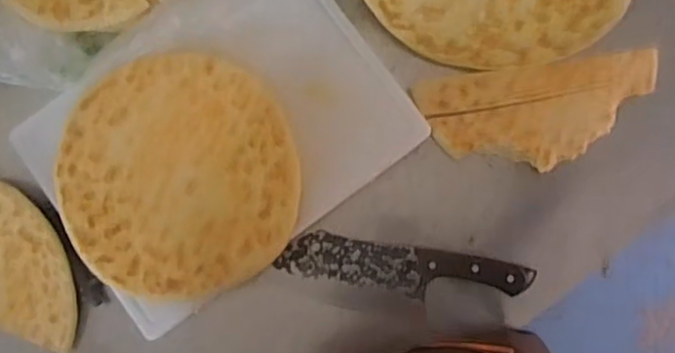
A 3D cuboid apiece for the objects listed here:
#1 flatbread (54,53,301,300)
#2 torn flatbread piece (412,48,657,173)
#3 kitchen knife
[{"bbox_3d":[-0.169,-0.002,0.688,0.246,0.010,0.247,0,85,1],"label":"flatbread"},{"bbox_3d":[0.221,-0.069,0.707,0.250,0.018,0.107,-8,85,1],"label":"torn flatbread piece"},{"bbox_3d":[0.072,0.100,0.703,0.267,0.030,0.051,9,86,2],"label":"kitchen knife"}]

